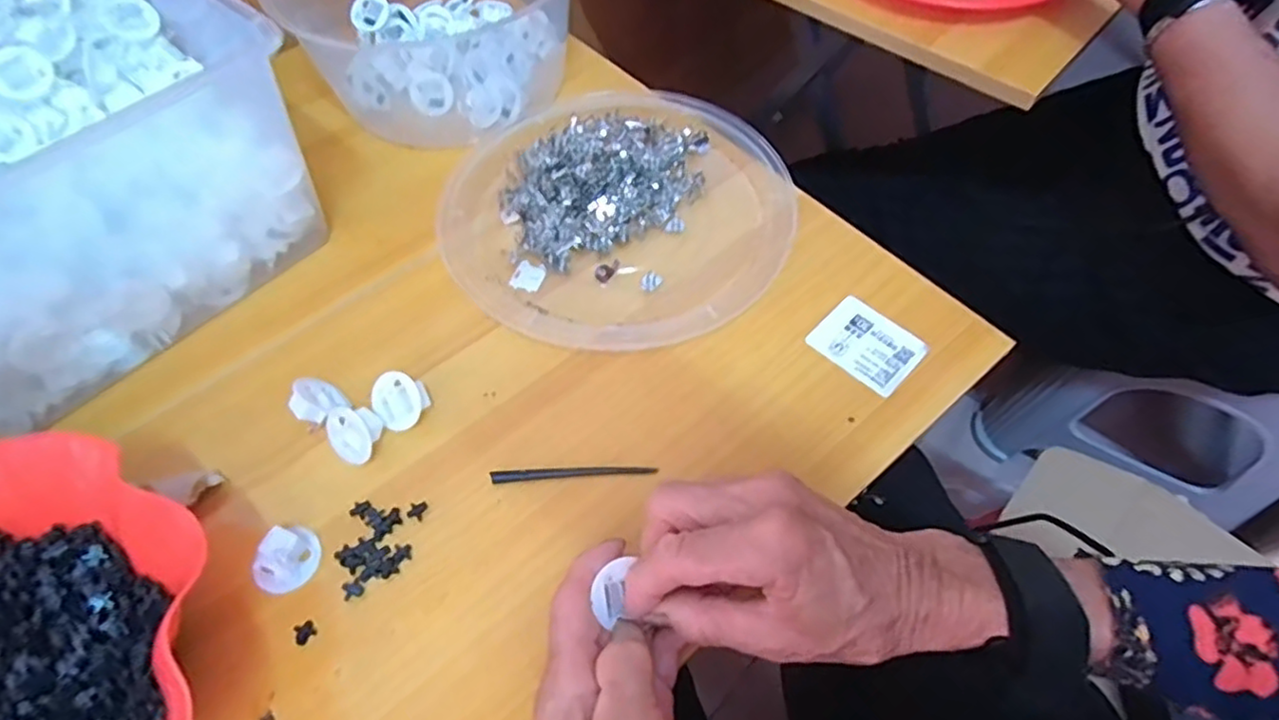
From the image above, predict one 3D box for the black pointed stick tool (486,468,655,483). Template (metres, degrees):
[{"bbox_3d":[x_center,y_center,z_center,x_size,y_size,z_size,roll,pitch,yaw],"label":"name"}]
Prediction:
[{"bbox_3d":[-0.035,0.060,0.354,0.087,0.005,0.007,-4,58,-2],"label":"black pointed stick tool"}]

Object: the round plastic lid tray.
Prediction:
[{"bbox_3d":[-0.013,-0.110,0.457,0.231,0.027,0.232,0,58,1],"label":"round plastic lid tray"}]

